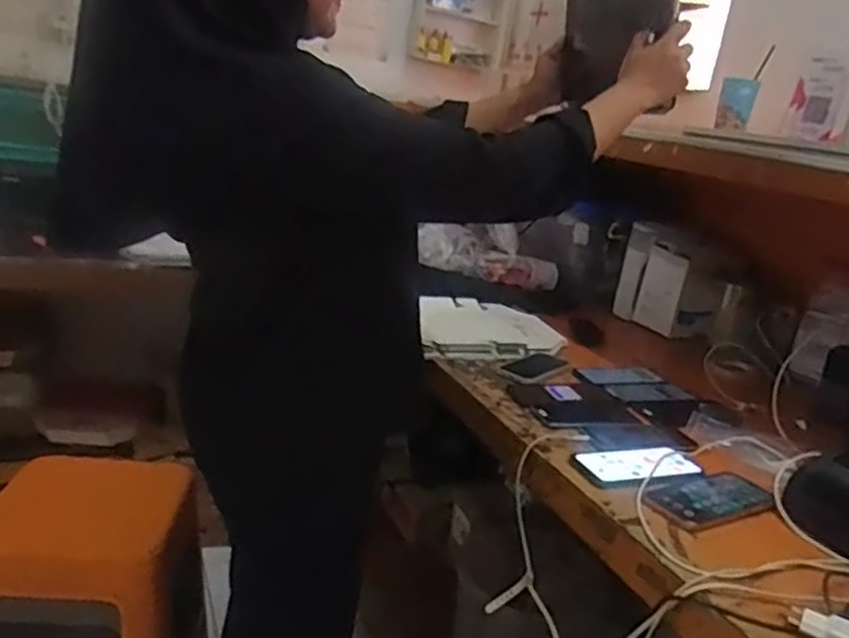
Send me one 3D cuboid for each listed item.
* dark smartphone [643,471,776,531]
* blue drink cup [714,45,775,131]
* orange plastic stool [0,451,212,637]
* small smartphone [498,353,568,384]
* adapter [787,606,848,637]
[{"bbox_3d":[0.356,0.222,0.897,0.171,0.013,0.082,-2,19,-30],"label":"dark smartphone"},{"bbox_3d":[0.631,-0.454,1.428,0.070,0.155,0.053,17,19,28],"label":"blue drink cup"},{"bbox_3d":[-0.558,0.544,1.181,0.345,0.559,0.311,6,16,-5],"label":"orange plastic stool"},{"bbox_3d":[0.200,0.086,1.302,0.146,0.015,0.075,-8,22,-42],"label":"small smartphone"},{"bbox_3d":[0.371,0.284,0.658,0.033,0.021,0.065,-9,23,-45],"label":"adapter"}]

